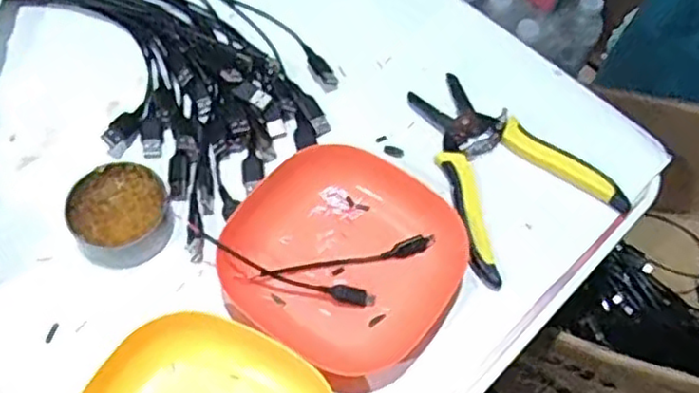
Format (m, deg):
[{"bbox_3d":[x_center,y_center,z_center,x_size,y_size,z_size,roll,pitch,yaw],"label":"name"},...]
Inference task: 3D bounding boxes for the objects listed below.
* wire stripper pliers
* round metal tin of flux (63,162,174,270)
[{"bbox_3d":[0.104,-0.027,0.492,0.118,0.016,0.153,-25,66,-16],"label":"wire stripper pliers"},{"bbox_3d":[-0.149,0.011,0.451,0.062,0.021,0.063,2,61,-3],"label":"round metal tin of flux"}]

